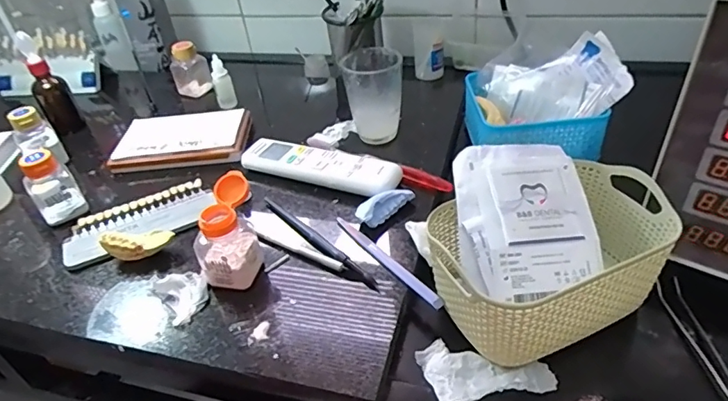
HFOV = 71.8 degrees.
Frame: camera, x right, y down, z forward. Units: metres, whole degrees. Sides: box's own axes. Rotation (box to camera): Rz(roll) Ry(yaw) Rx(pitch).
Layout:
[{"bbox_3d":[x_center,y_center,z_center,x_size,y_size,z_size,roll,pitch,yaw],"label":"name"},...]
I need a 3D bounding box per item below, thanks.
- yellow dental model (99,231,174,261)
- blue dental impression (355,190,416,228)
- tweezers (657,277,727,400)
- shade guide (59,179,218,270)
[{"bbox_3d":[-0.210,0.038,0.466,0.060,0.027,0.017,-8,39,-1],"label":"yellow dental model"},{"bbox_3d":[0.019,0.004,0.480,0.063,0.019,0.022,-29,43,-25],"label":"blue dental impression"},{"bbox_3d":[0.247,0.111,0.352,0.022,0.010,0.141,-7,39,0],"label":"tweezers"},{"bbox_3d":[-0.227,0.022,0.509,0.146,0.017,0.076,-20,40,-15],"label":"shade guide"}]

